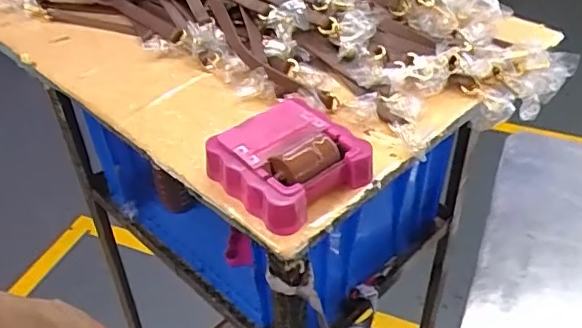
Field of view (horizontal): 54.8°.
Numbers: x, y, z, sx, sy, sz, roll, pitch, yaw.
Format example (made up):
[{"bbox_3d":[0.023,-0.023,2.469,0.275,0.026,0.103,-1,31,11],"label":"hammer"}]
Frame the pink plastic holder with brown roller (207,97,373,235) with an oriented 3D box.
[{"bbox_3d":[-0.002,-0.004,0.484,0.109,0.039,0.108,-31,49,-28],"label":"pink plastic holder with brown roller"}]

